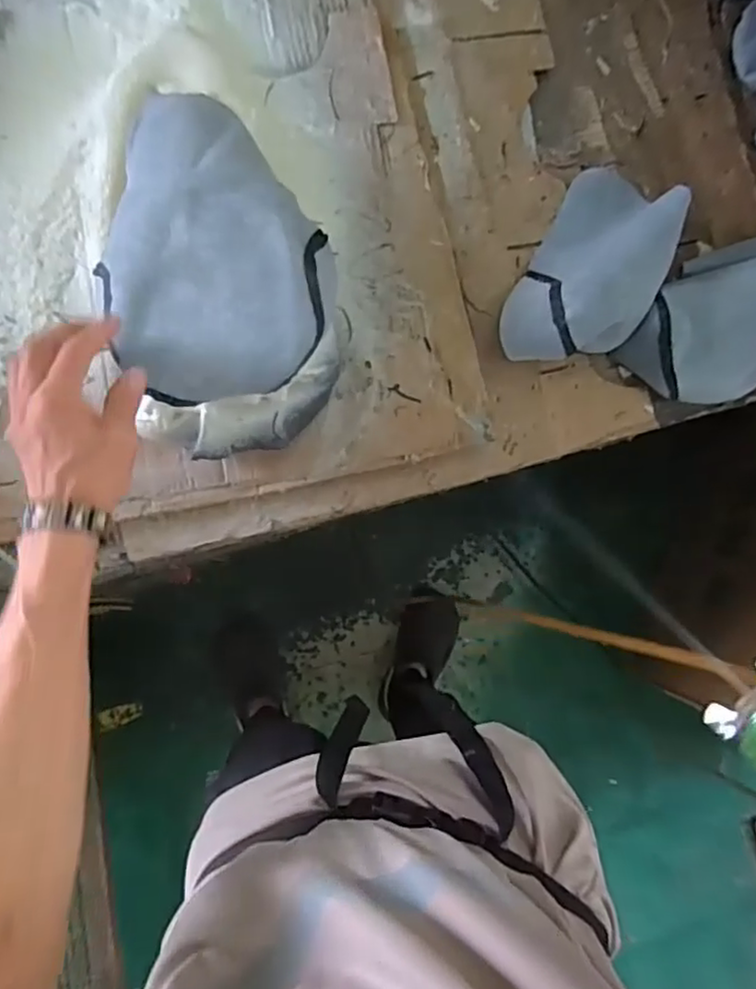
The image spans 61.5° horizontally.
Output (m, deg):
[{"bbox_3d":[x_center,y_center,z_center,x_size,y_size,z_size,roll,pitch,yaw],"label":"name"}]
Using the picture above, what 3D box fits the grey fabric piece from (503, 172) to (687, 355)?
[{"bbox_3d":[0.236,-0.241,0.673,0.138,0.062,0.260,35,69,-1],"label":"grey fabric piece"}]

